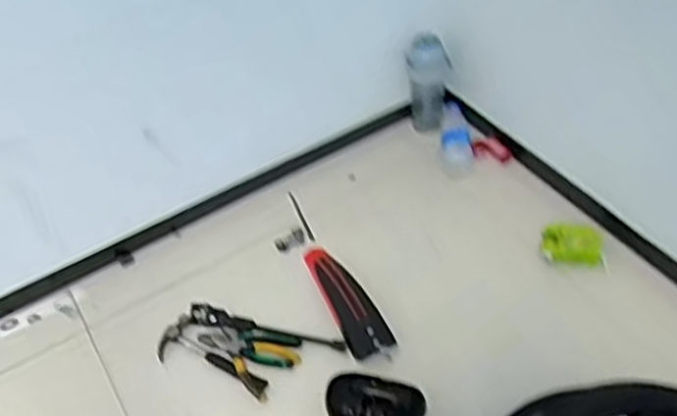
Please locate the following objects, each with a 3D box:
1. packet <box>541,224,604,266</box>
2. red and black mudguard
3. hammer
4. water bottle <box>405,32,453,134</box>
[{"bbox_3d":[0.450,0.067,1.382,0.115,0.050,0.072,10,48,17],"label":"packet"},{"bbox_3d":[0.012,0.157,1.320,0.076,0.055,0.284,-22,47,-14],"label":"red and black mudguard"},{"bbox_3d":[-0.226,0.278,1.265,0.238,0.023,0.085,29,55,31],"label":"hammer"},{"bbox_3d":[0.192,-0.273,1.567,0.080,0.226,0.061,-26,48,-17],"label":"water bottle"}]

